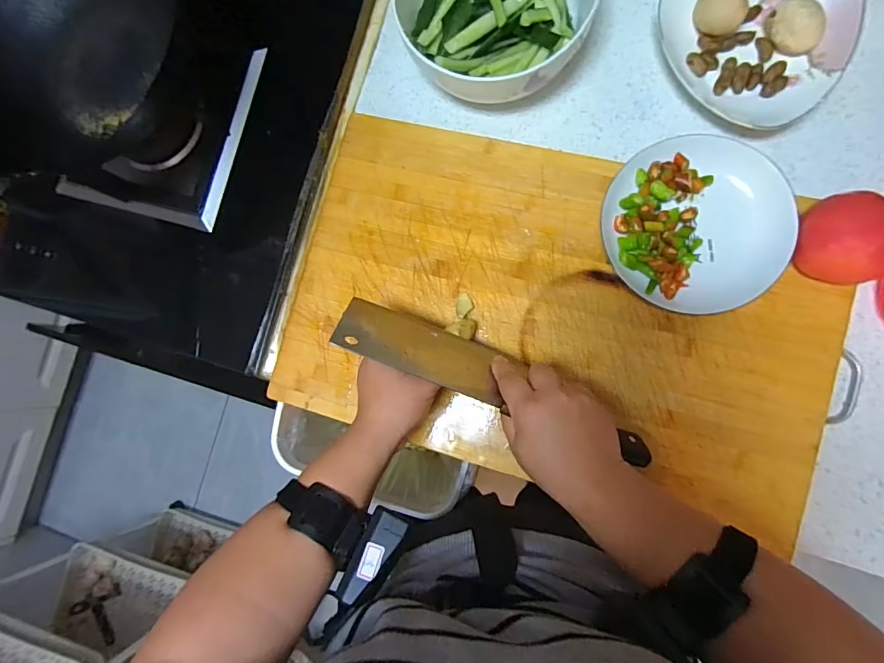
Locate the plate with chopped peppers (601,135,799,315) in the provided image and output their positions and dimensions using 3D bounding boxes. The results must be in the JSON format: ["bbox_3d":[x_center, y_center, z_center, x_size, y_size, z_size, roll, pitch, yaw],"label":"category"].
[{"bbox_3d":[0.249,-0.105,0.455,0.164,0.035,0.172,0,87,8],"label":"plate with chopped peppers"}]

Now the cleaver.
[{"bbox_3d":[0.045,0.048,0.408,0.287,0.092,0.023,24,119,-1],"label":"cleaver"}]

